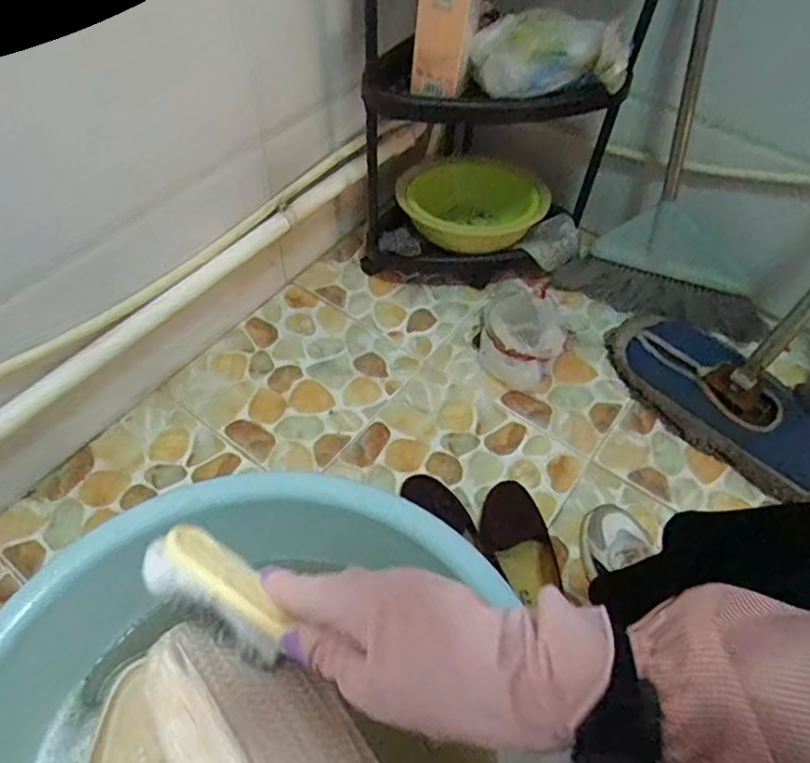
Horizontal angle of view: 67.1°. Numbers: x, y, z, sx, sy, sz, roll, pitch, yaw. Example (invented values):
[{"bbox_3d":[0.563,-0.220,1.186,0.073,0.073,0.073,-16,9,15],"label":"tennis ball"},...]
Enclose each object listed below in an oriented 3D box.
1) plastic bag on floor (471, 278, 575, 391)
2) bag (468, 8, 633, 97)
[{"bbox_3d":[0.202,-0.091,1.019,0.150,0.081,0.209,19,56,10],"label":"plastic bag on floor"},{"bbox_3d":[0.177,-0.413,0.765,0.194,0.074,0.108,10,53,20],"label":"bag"}]

